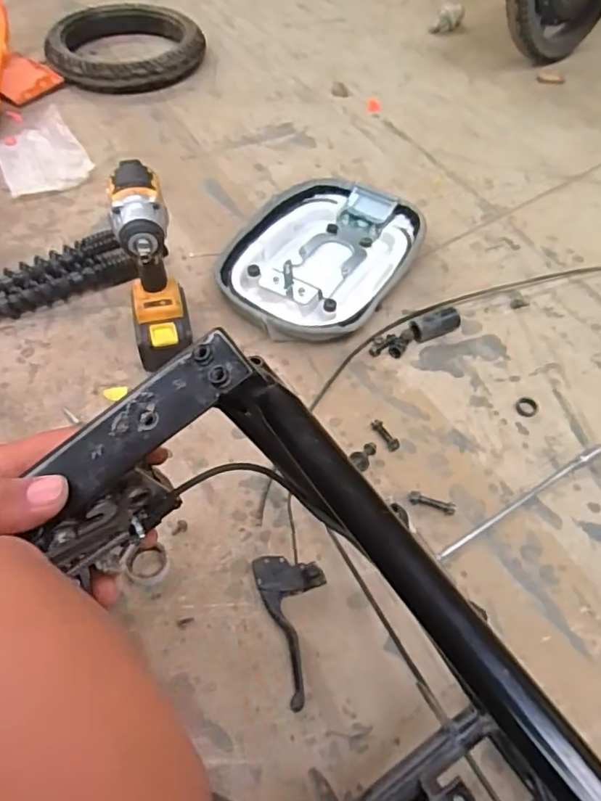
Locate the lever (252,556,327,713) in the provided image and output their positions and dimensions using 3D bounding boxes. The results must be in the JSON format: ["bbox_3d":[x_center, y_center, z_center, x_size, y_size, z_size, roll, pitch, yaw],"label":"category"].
[{"bbox_3d":[0.003,0.232,0.617,0.071,0.047,0.156,-13,55,-12],"label":"lever"}]

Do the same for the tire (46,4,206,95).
[{"bbox_3d":[-0.410,-0.827,1.356,0.344,0.074,0.320,1,56,-1],"label":"tire"}]

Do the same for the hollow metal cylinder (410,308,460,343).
[{"bbox_3d":[0.208,-0.119,0.886,0.074,0.034,0.031,-18,56,-16],"label":"hollow metal cylinder"}]

